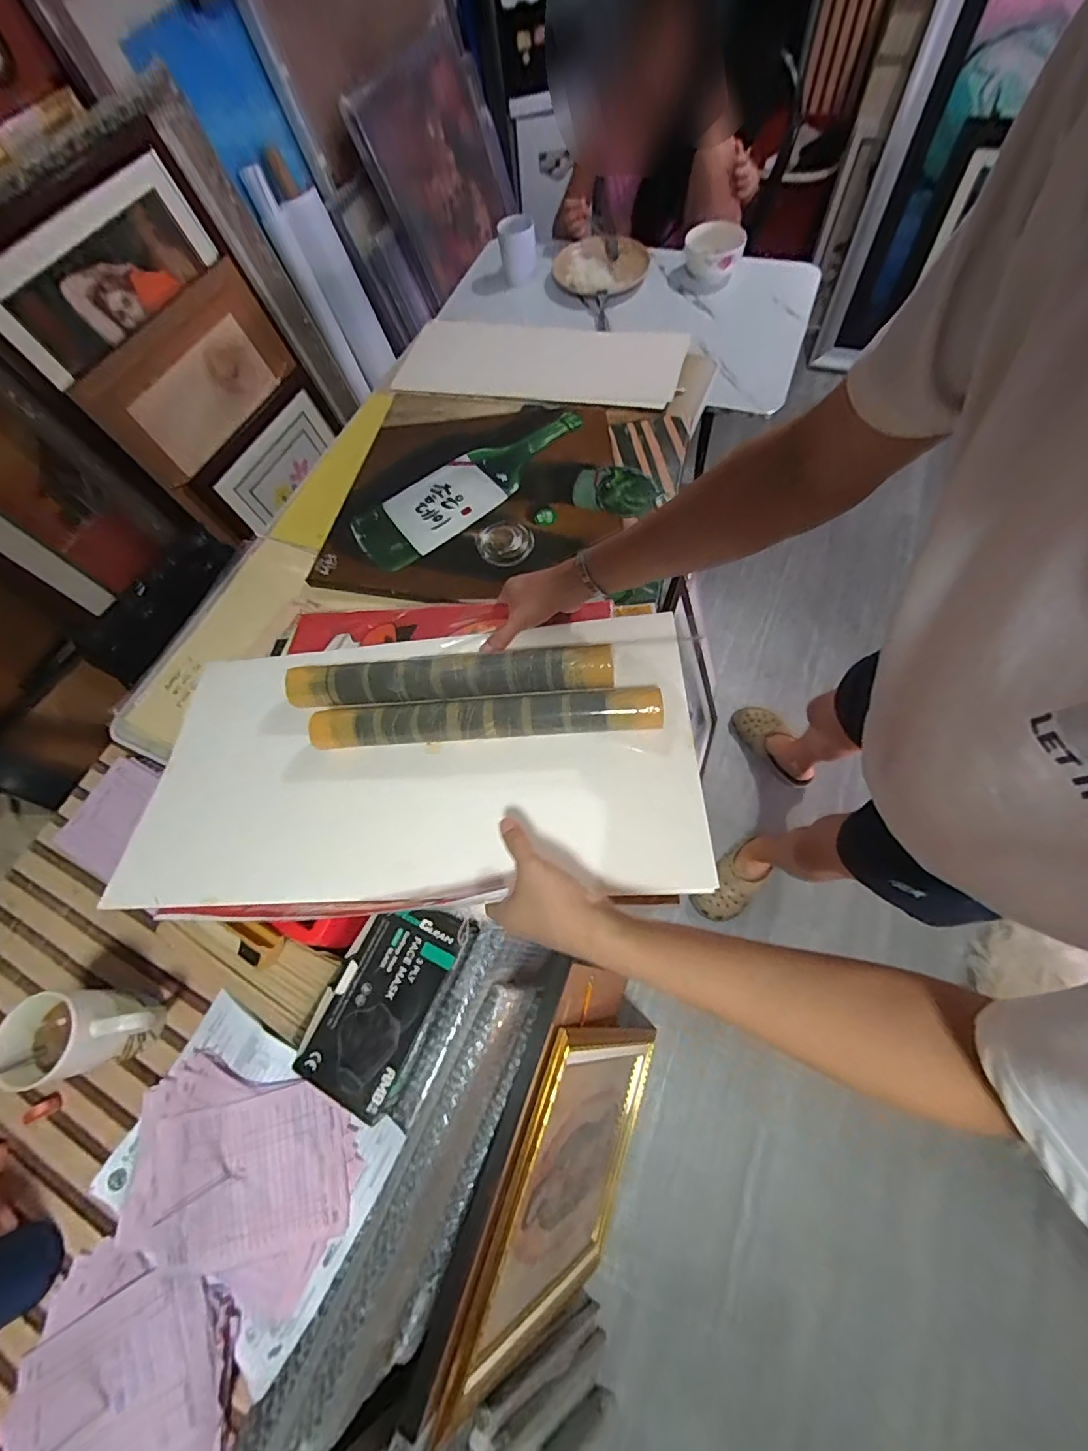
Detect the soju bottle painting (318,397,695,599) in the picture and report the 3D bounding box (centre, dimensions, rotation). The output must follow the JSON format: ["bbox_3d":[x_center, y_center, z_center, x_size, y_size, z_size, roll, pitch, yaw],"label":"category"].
[{"bbox_3d":[-0.056,-0.366,0.796,0.492,0.040,0.423,9,67,5],"label":"soju bottle painting"}]

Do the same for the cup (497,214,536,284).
[{"bbox_3d":[-0.058,-1.084,1.176,0.080,0.109,0.082,0,67,1],"label":"cup"}]

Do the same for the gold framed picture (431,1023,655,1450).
[{"bbox_3d":[0.055,0.731,0.857,0.036,0.542,0.431,9,67,30],"label":"gold framed picture"}]

